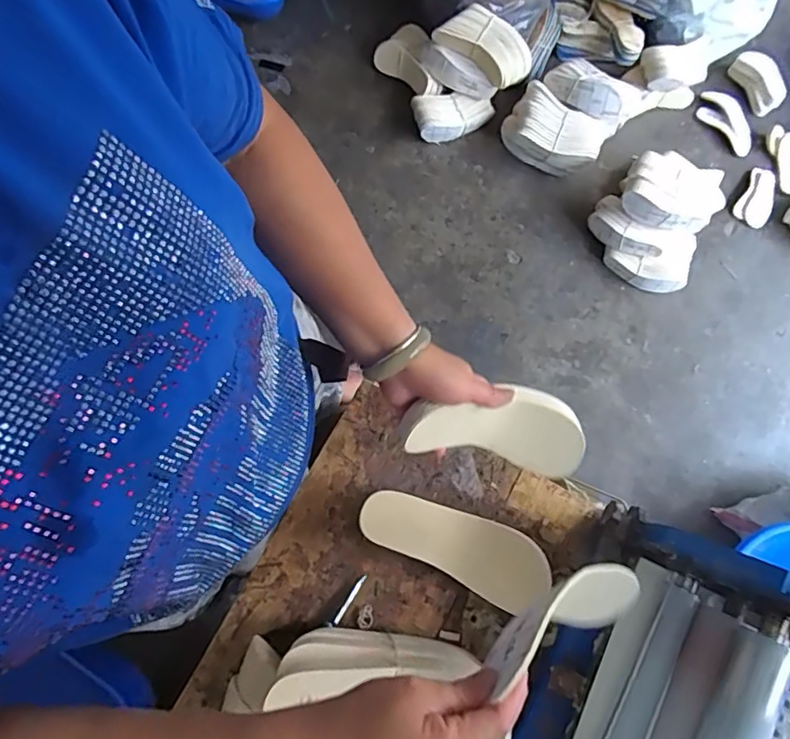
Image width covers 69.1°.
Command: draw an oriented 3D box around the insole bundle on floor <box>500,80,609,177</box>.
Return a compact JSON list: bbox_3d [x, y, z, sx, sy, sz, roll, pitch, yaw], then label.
[{"bbox_3d":[0.419,-0.624,1.546,0.262,0.148,0.122,34,75,8],"label":"insole bundle on floor"}]

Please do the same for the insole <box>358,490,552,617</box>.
[{"bbox_3d":[0.070,0.196,0.653,0.216,0.043,0.081,26,74,6],"label":"insole"}]

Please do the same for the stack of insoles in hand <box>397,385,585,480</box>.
[{"bbox_3d":[0.102,0.060,0.584,0.225,0.060,0.078,11,71,-30],"label":"stack of insoles in hand"}]

